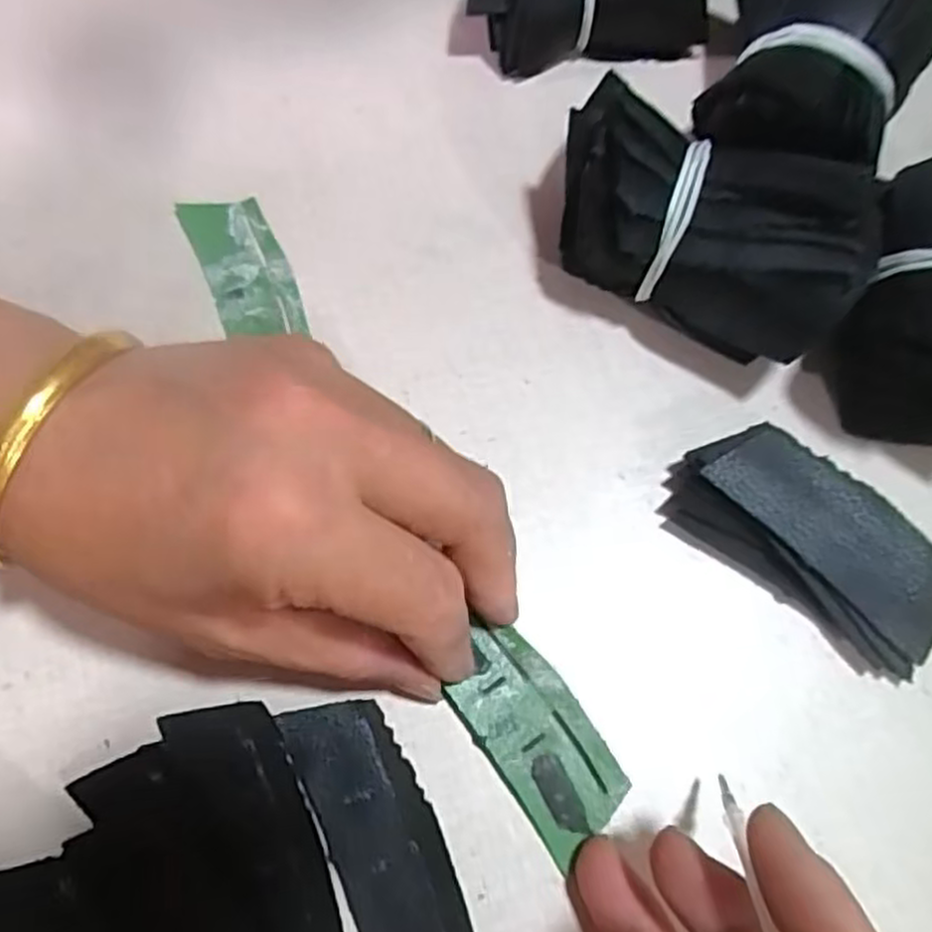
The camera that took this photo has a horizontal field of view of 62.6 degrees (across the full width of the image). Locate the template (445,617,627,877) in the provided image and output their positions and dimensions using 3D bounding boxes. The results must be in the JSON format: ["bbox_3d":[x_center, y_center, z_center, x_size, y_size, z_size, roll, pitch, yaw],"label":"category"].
[{"bbox_3d":[0.019,0.073,0.207,0.029,0.004,0.057,-34,74,-12],"label":"template"}]

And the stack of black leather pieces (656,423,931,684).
[{"bbox_3d":[0.099,0.020,0.221,0.079,0.017,0.039,36,73,11],"label":"stack of black leather pieces"}]

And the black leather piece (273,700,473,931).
[{"bbox_3d":[-0.022,0.095,0.198,0.027,0.004,0.072,-24,72,-9],"label":"black leather piece"}]

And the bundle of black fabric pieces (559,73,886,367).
[{"bbox_3d":[0.068,-0.068,0.232,0.092,0.053,0.046,26,72,8],"label":"bundle of black fabric pieces"}]

